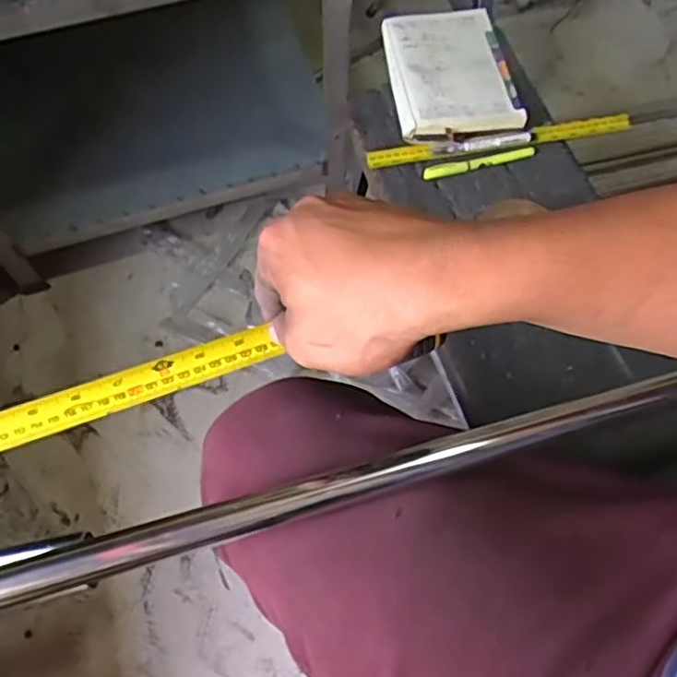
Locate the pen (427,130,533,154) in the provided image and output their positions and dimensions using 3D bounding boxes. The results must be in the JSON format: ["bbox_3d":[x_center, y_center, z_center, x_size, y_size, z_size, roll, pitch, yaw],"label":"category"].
[{"bbox_3d":[0.178,-0.243,0.819,0.126,0.014,0.015,-6,66,-4],"label":"pen"}]

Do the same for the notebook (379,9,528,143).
[{"bbox_3d":[0.146,-0.348,0.861,0.149,0.030,0.208,-6,66,-3],"label":"notebook"}]

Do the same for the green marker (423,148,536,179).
[{"bbox_3d":[0.174,-0.215,0.810,0.137,0.015,0.013,-10,66,-5],"label":"green marker"}]

